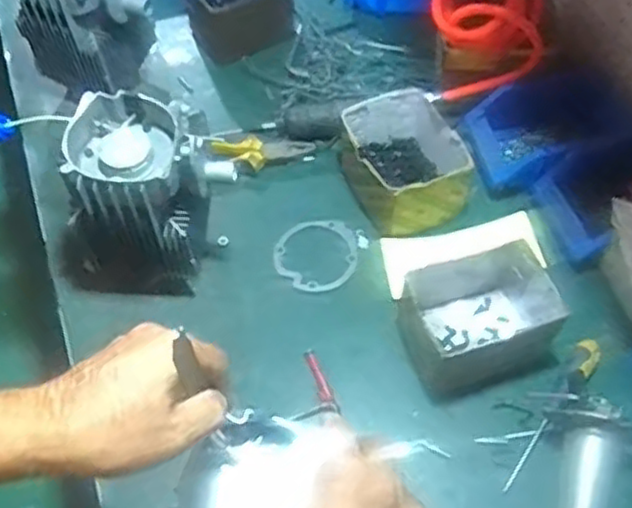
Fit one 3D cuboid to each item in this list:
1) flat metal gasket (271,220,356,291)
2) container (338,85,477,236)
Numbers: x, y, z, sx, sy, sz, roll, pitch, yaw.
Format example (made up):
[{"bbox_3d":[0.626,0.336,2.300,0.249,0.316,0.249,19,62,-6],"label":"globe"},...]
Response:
[{"bbox_3d":[-0.001,0.001,0.877,0.101,0.009,0.106,0,52,0],"label":"flat metal gasket"},{"bbox_3d":[0.112,-0.111,0.886,0.131,0.098,0.157,-16,59,-10],"label":"container"}]

